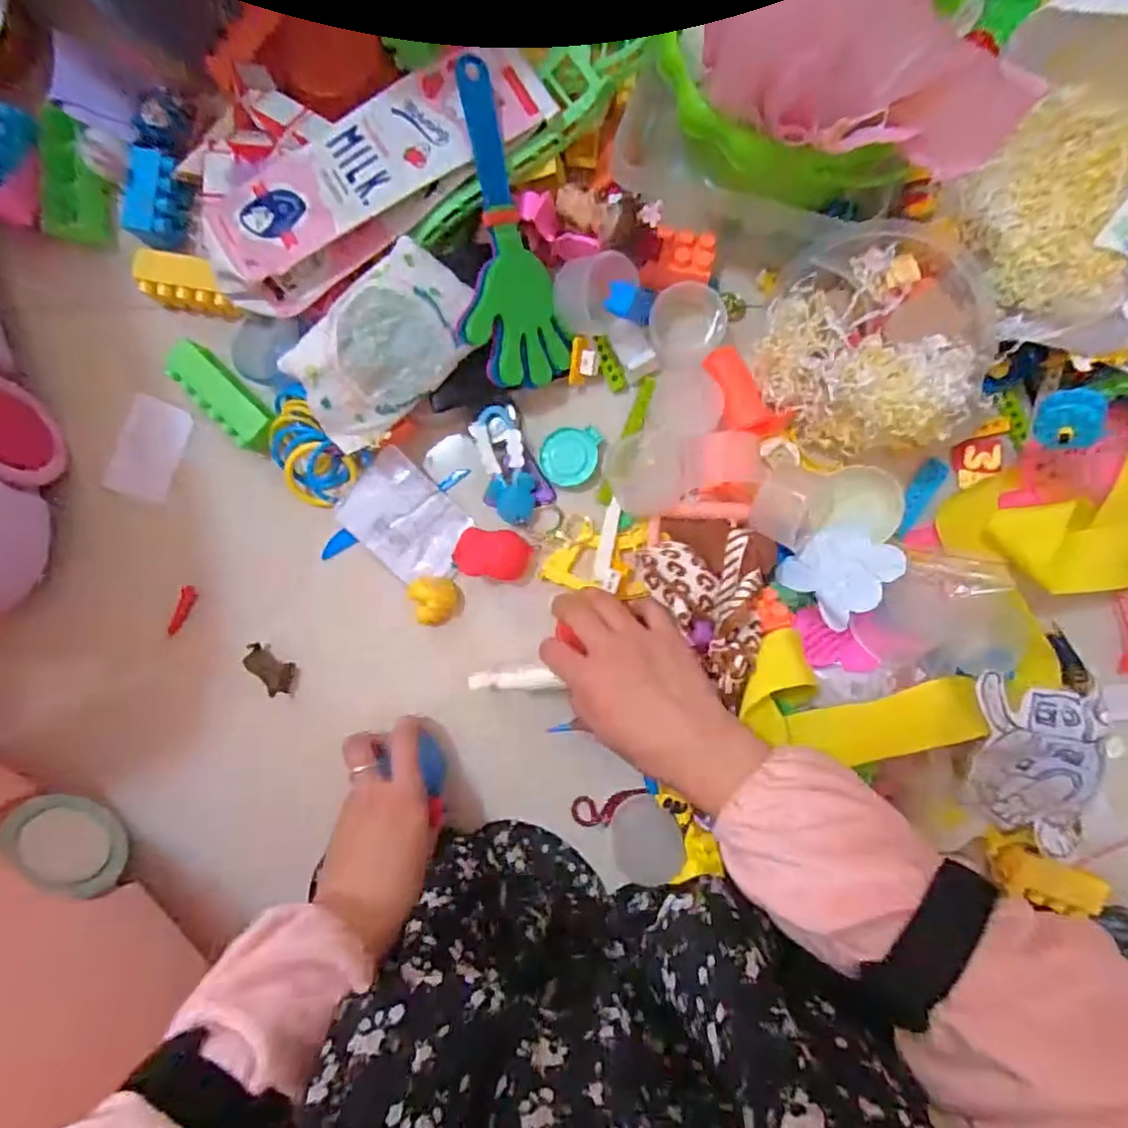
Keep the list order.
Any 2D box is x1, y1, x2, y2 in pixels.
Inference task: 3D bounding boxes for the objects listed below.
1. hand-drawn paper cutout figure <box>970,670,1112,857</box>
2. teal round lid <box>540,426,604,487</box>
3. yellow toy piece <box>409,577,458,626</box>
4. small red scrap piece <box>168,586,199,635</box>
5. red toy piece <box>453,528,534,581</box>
[{"bbox_3d":[0.295,0.128,0.388,0.077,0.016,0.120,-2,111,5],"label":"hand-drawn paper cutout figure"},{"bbox_3d":[0.005,-0.077,0.445,0.043,0.008,0.039,-3,90,3],"label":"teal round lid"},{"bbox_3d":[-0.094,0.026,0.449,0.030,0.024,0.035,-17,90,3],"label":"yellow toy piece"},{"bbox_3d":[-0.293,0.036,0.475,0.010,0.012,0.039,19,91,3],"label":"small red scrap piece"},{"bbox_3d":[-0.050,-0.007,0.442,0.052,0.019,0.034,5,91,3],"label":"red toy piece"}]

